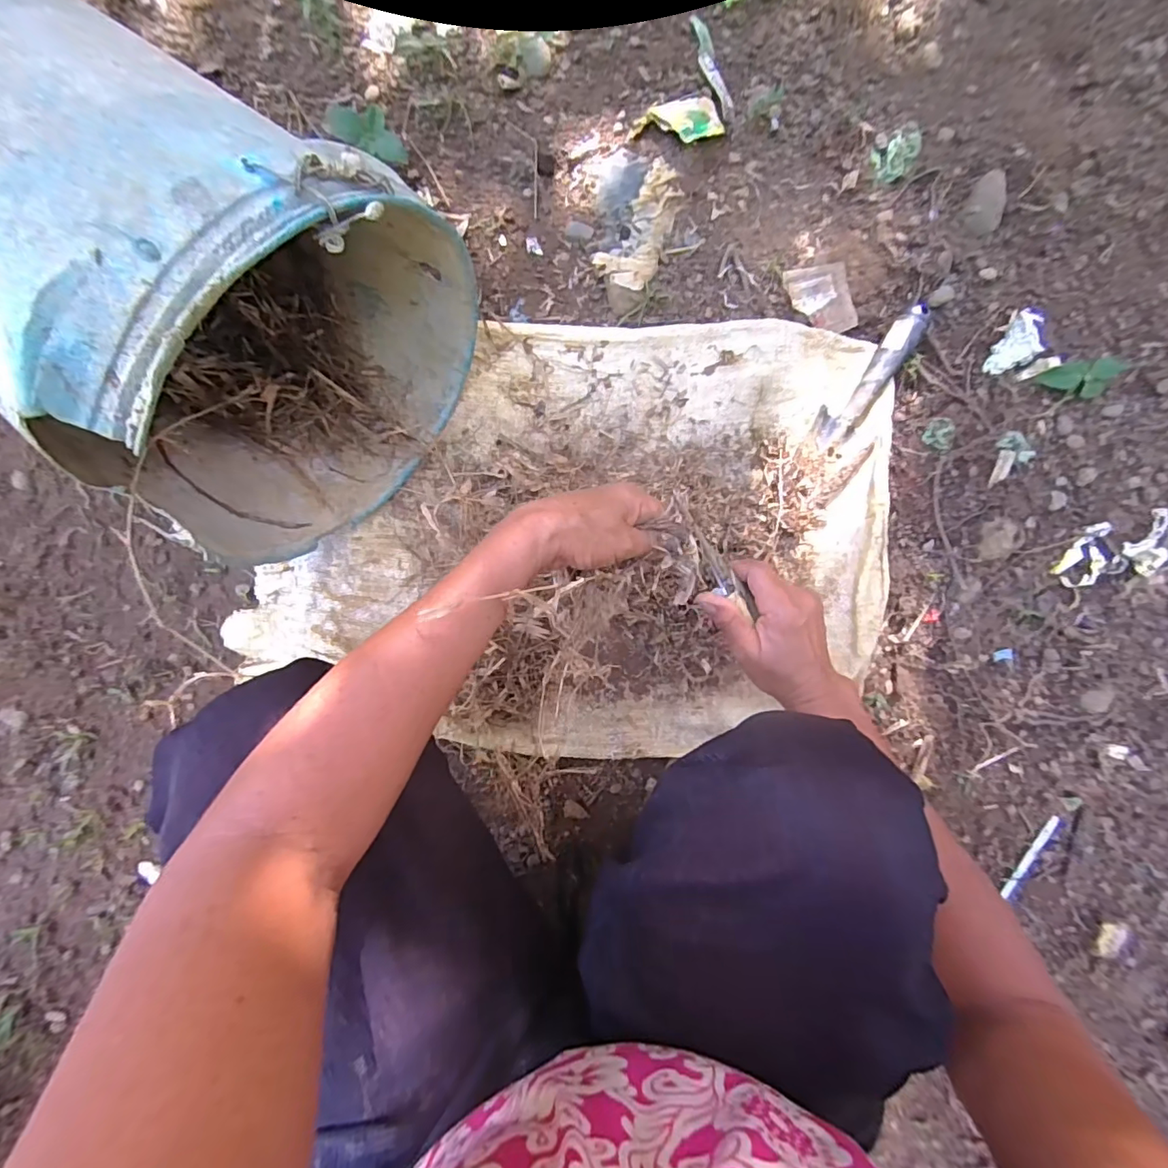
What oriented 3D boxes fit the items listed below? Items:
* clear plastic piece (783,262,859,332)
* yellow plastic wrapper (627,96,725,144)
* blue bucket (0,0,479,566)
[{"bbox_3d":[0.257,-0.306,0.549,0.072,0.008,0.070,-17,97,-4],"label":"clear plastic piece"},{"bbox_3d":[0.095,-0.484,0.534,0.092,0.018,0.055,-19,87,-10],"label":"yellow plastic wrapper"},{"bbox_3d":[-0.297,-0.224,0.386,0.319,0.287,0.286,37,88,-3],"label":"blue bucket"}]

